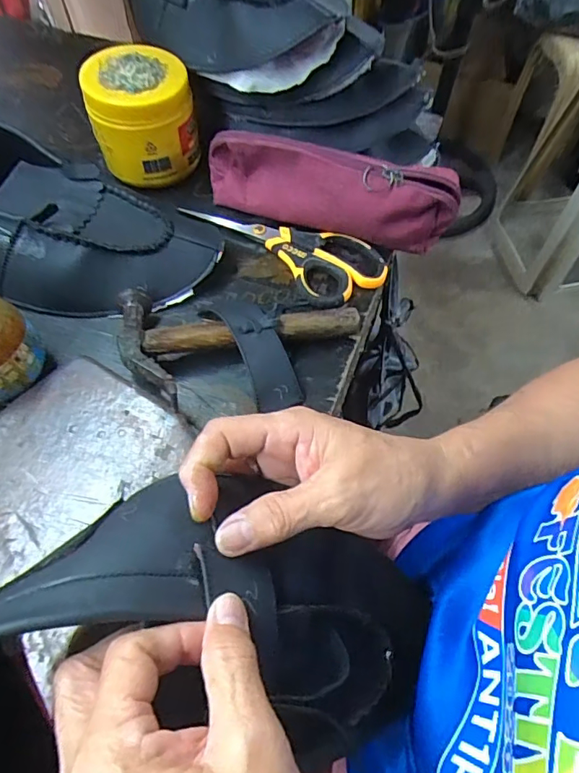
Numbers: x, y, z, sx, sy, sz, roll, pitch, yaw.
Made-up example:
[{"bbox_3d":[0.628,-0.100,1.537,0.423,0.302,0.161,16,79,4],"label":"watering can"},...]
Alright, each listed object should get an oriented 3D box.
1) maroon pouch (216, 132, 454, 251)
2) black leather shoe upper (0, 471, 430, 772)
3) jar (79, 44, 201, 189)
[{"bbox_3d":[0.035,-0.183,0.458,0.233,0.062,0.055,15,61,8],"label":"maroon pouch"},{"bbox_3d":[-0.037,0.118,0.250,0.262,0.084,0.126,7,56,-26],"label":"black leather shoe upper"},{"bbox_3d":[-0.141,-0.264,0.489,0.098,0.085,0.091,-11,61,-7],"label":"jar"}]

